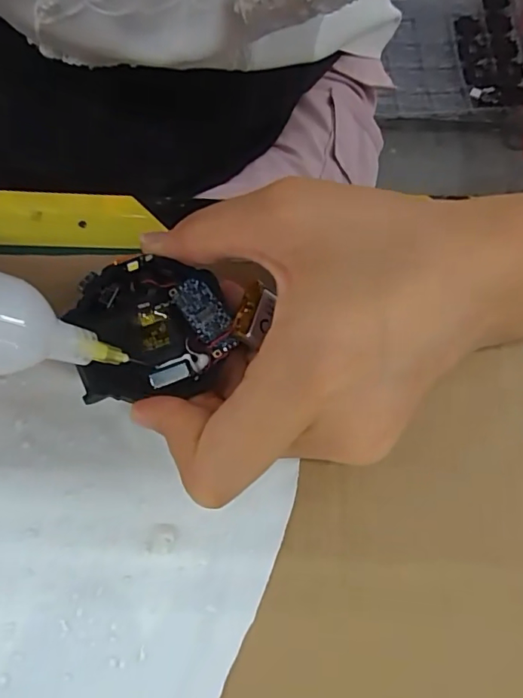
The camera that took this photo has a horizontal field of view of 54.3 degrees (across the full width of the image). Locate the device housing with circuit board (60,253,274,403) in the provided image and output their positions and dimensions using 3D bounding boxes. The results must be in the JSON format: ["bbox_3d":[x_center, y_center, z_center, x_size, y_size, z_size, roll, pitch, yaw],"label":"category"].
[{"bbox_3d":[-0.029,-0.006,0.164,0.059,0.012,0.046,3,76,1],"label":"device housing with circuit board"}]

